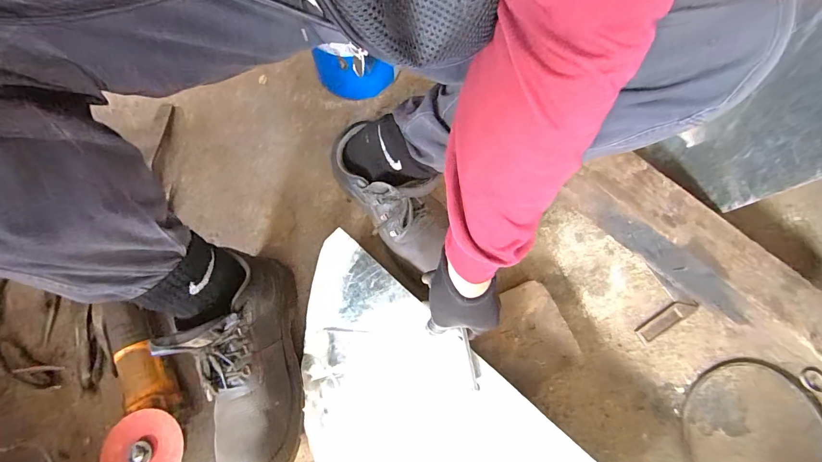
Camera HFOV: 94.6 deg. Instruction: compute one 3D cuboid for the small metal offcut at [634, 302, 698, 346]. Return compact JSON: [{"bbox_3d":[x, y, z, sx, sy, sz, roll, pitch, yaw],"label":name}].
[{"bbox_3d":[0.397,0.141,0.594,0.103,0.015,0.028,-31,76,-9],"label":"small metal offcut"}]

